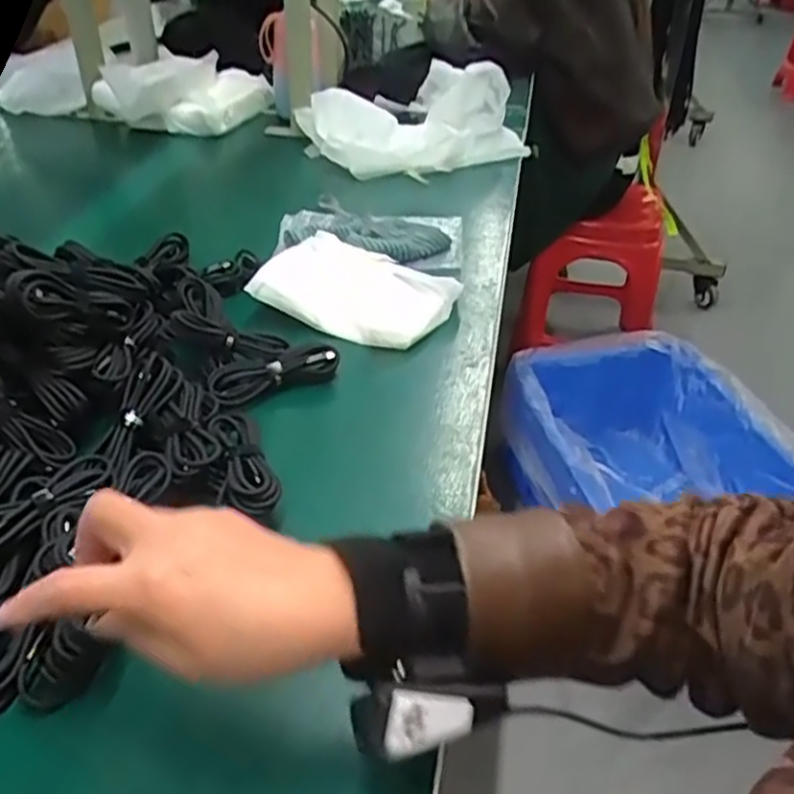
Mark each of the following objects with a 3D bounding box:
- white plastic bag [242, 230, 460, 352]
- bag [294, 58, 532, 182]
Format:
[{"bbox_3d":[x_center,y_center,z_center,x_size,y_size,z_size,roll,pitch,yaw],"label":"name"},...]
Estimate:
[{"bbox_3d":[-0.036,-0.104,0.708,0.169,0.056,0.103,13,41,17],"label":"white plastic bag"},{"bbox_3d":[0.018,-0.403,1.047,0.301,0.117,0.250,-8,39,-9],"label":"bag"}]

